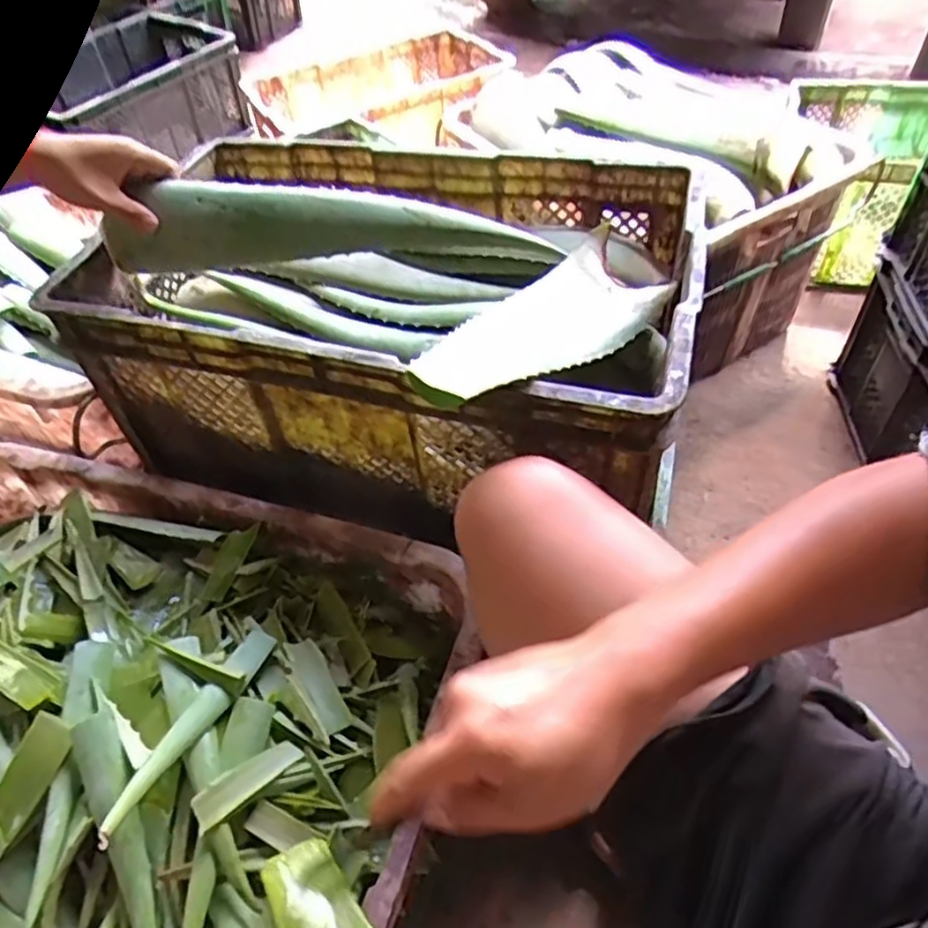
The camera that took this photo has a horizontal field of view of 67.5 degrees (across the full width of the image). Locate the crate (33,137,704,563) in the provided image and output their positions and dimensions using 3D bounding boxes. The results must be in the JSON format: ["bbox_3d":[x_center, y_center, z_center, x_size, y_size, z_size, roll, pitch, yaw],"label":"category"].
[{"bbox_3d":[-0.083,-0.190,0.802,0.642,0.285,0.399,12,53,14],"label":"crate"}]

